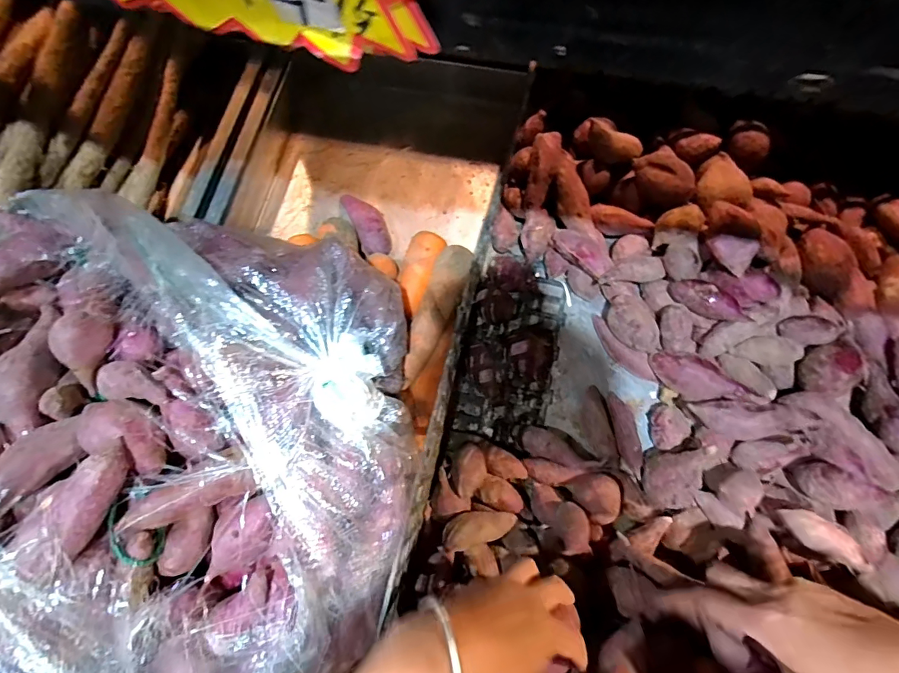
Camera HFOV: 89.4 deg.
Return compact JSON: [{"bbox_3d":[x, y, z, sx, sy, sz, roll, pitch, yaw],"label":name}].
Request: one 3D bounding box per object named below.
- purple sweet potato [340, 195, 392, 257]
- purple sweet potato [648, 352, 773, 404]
[{"bbox_3d":[-0.106,-0.150,0.587,0.041,0.034,0.108,-24,70,-7],"label":"purple sweet potato"},{"bbox_3d":[0.264,0.046,0.470,0.110,0.033,0.037,23,71,27],"label":"purple sweet potato"}]

